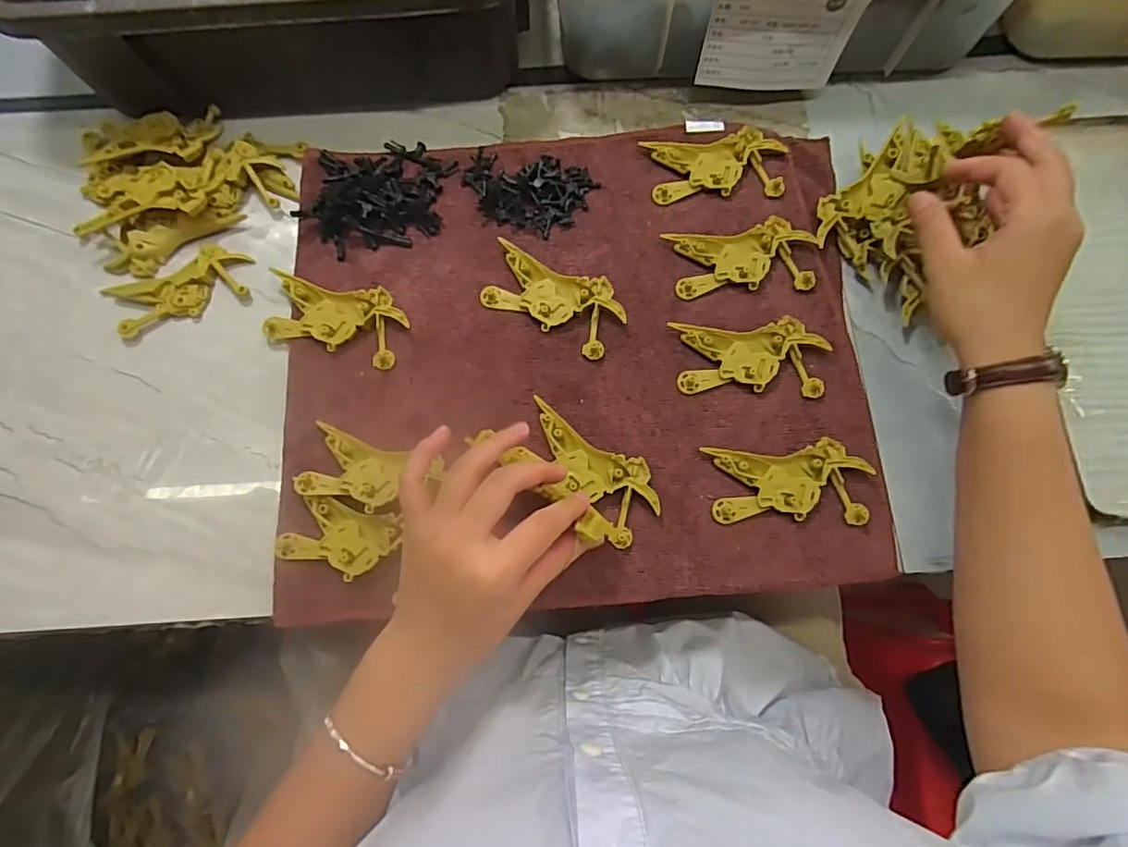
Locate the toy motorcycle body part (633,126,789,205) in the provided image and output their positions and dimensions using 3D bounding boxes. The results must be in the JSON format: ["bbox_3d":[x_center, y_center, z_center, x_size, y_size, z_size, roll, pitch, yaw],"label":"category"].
[{"bbox_3d":[0.112,-0.194,0.414,0.100,0.012,0.050,-3,77,0],"label":"toy motorcycle body part"}]

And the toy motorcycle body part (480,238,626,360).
[{"bbox_3d":[-0.010,-0.090,0.387,0.104,0.011,0.049,29,79,7],"label":"toy motorcycle body part"}]

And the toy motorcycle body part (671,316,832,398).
[{"bbox_3d":[0.126,-0.045,0.375,0.099,0.011,0.049,2,77,1],"label":"toy motorcycle body part"}]

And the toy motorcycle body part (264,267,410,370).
[{"bbox_3d":[-0.159,-0.075,0.387,0.095,0.012,0.051,16,78,4],"label":"toy motorcycle body part"}]

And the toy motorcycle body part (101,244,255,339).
[{"bbox_3d":[-0.280,-0.101,0.399,0.097,0.014,0.052,-25,78,-5],"label":"toy motorcycle body part"}]

